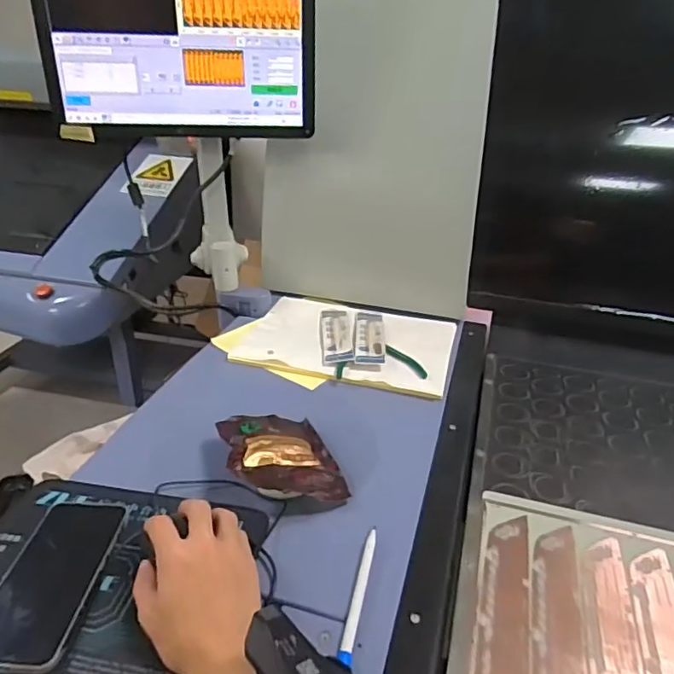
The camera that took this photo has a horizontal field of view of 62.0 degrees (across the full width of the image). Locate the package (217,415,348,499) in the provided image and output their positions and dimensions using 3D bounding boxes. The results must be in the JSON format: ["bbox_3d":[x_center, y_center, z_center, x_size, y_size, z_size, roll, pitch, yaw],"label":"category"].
[{"bbox_3d":[-0.064,0.126,0.619,0.112,0.028,0.156,-7,29,-18],"label":"package"}]

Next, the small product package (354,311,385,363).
[{"bbox_3d":[0.052,-0.006,0.875,0.045,0.015,0.178,4,27,2],"label":"small product package"}]

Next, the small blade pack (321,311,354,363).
[{"bbox_3d":[-0.002,-0.007,0.872,0.043,0.011,0.170,1,27,-4],"label":"small blade pack"}]

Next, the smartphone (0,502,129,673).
[{"bbox_3d":[-0.238,0.199,0.471,0.075,0.013,0.164,3,27,1],"label":"smartphone"}]

